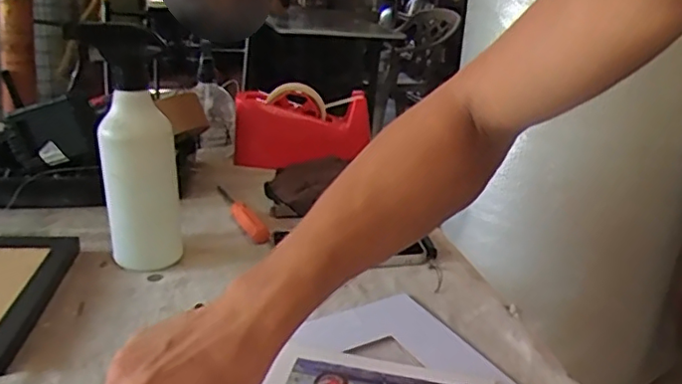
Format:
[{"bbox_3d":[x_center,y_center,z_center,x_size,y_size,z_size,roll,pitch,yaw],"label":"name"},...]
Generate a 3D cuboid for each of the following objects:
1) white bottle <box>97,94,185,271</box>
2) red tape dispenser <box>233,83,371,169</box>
[{"bbox_3d":[-0.198,-0.014,0.591,0.065,0.172,0.075,-3,22,-14],"label":"white bottle"},{"bbox_3d":[-0.055,-0.093,0.886,0.201,0.114,0.060,3,22,3],"label":"red tape dispenser"}]

